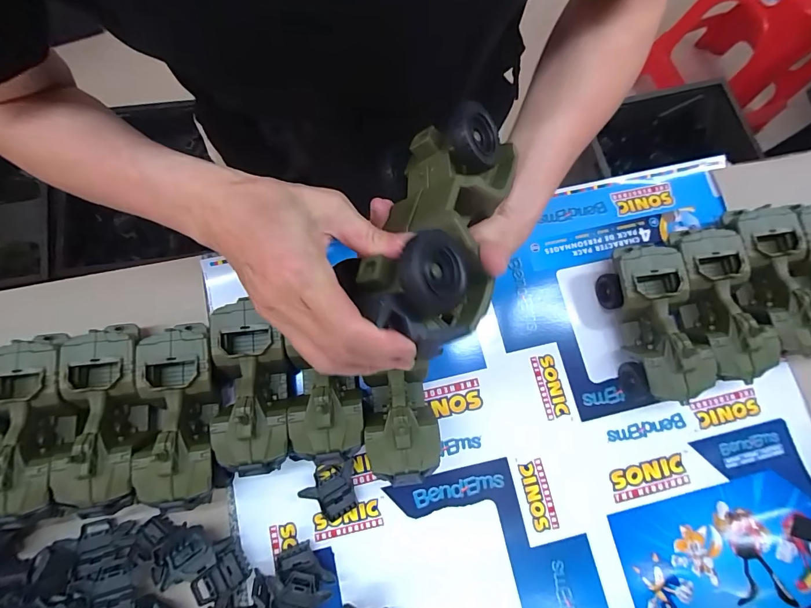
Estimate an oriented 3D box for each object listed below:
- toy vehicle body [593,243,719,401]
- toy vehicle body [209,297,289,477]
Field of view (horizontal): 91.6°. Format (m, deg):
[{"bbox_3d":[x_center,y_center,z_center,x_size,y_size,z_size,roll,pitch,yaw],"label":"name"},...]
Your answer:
[{"bbox_3d":[0.295,0.019,0.476,0.078,0.080,0.184,-8,78,-3],"label":"toy vehicle body"},{"bbox_3d":[-0.171,0.093,0.446,0.076,0.080,0.180,-7,78,-3],"label":"toy vehicle body"}]

